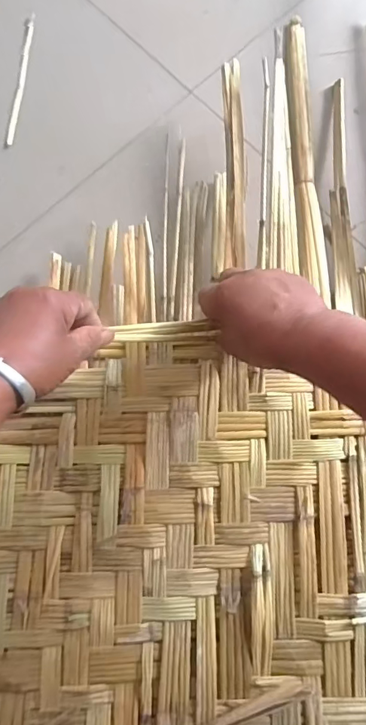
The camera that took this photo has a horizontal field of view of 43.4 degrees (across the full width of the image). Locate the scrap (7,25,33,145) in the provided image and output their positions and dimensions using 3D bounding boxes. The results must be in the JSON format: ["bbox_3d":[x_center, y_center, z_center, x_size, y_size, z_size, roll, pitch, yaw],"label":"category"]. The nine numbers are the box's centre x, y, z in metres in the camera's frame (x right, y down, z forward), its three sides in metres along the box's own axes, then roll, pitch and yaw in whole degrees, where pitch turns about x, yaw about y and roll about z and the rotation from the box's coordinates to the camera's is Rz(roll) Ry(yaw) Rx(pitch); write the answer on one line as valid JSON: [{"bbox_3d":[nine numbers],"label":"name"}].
[{"bbox_3d":[-0.191,-0.329,0.542,0.009,0.005,0.162,3,76,3],"label":"scrap"}]

